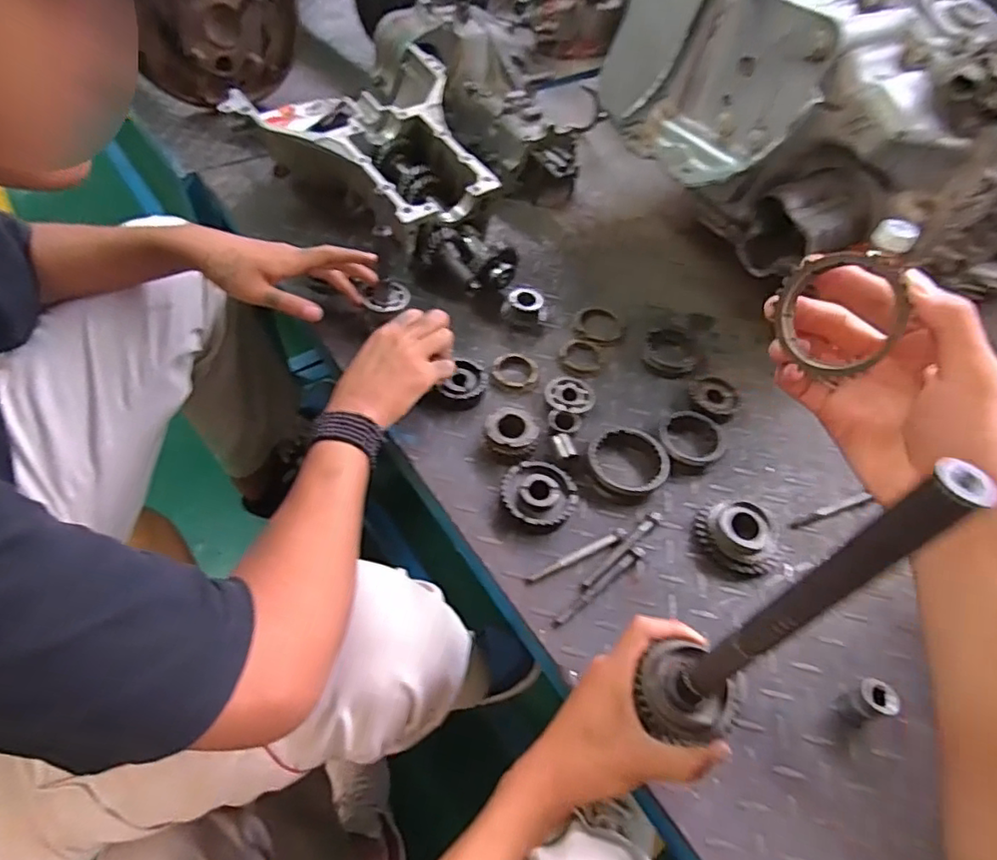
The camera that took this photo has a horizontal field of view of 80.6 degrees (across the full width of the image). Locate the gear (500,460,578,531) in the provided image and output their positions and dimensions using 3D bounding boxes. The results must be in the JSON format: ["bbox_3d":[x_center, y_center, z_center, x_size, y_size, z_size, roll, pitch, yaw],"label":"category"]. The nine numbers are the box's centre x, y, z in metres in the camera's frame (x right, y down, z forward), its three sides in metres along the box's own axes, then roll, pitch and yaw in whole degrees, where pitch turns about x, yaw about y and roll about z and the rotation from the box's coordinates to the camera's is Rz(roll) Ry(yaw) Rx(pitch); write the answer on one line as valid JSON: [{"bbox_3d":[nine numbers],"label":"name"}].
[{"bbox_3d":[0.038,0.062,0.557,0.069,0.022,0.070,3,52,-3],"label":"gear"}]

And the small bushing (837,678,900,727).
[{"bbox_3d":[0.287,0.210,0.453,0.026,0.035,0.024,-1,53,-6],"label":"small bushing"}]

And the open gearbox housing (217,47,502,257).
[{"bbox_3d":[-0.160,-0.346,0.779,0.288,0.142,0.313,-29,60,-24],"label":"open gearbox housing"}]

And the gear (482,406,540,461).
[{"bbox_3d":[0.013,0.006,0.595,0.053,0.029,0.051,11,52,3],"label":"gear"}]

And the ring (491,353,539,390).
[{"bbox_3d":[0.020,-0.068,0.664,0.050,0.011,0.048,3,52,-3],"label":"ring"}]

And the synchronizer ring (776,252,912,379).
[{"bbox_3d":[0.177,-0.060,0.305,0.005,0.062,0.060,-6,13,-40],"label":"synchronizer ring"}]

